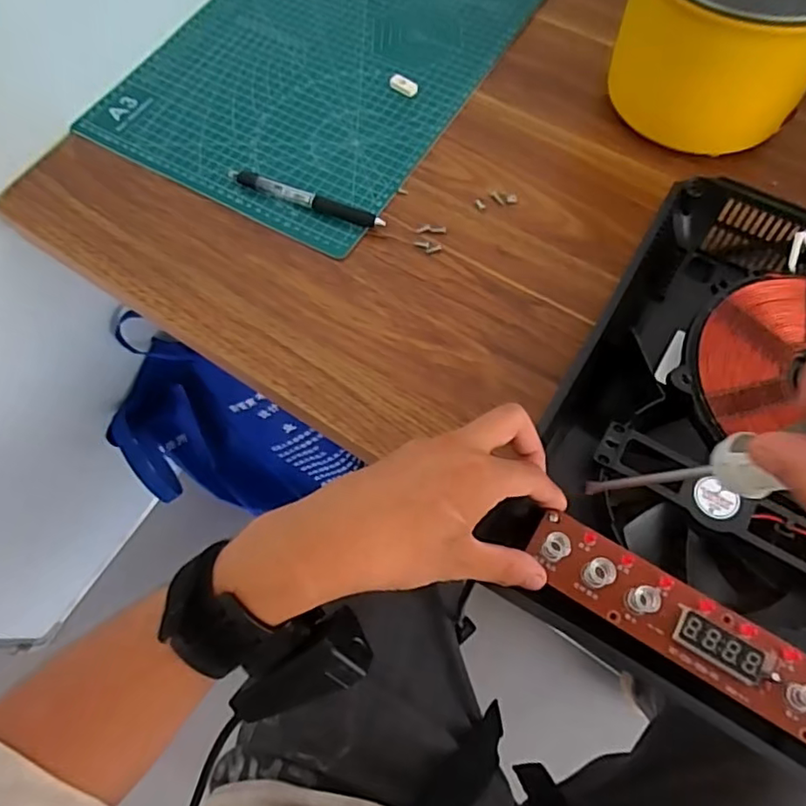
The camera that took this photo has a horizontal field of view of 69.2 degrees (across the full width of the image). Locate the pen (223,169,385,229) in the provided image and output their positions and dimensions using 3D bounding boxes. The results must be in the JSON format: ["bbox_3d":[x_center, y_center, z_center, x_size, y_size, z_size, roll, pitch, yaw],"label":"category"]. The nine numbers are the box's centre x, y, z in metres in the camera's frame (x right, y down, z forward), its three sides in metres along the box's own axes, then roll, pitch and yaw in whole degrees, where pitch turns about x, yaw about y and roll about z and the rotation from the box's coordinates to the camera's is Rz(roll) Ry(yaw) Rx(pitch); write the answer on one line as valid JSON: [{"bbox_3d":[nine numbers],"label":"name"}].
[{"bbox_3d":[-0.082,-0.172,0.486,0.142,0.012,0.016,22,68,11],"label":"pen"}]

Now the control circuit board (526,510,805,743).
[{"bbox_3d":[0.160,0.121,0.294,0.203,0.017,0.039,31,69,14],"label":"control circuit board"}]

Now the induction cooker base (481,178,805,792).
[{"bbox_3d":[0.232,0.021,0.361,0.252,0.047,0.342,28,69,13],"label":"induction cooker base"}]

